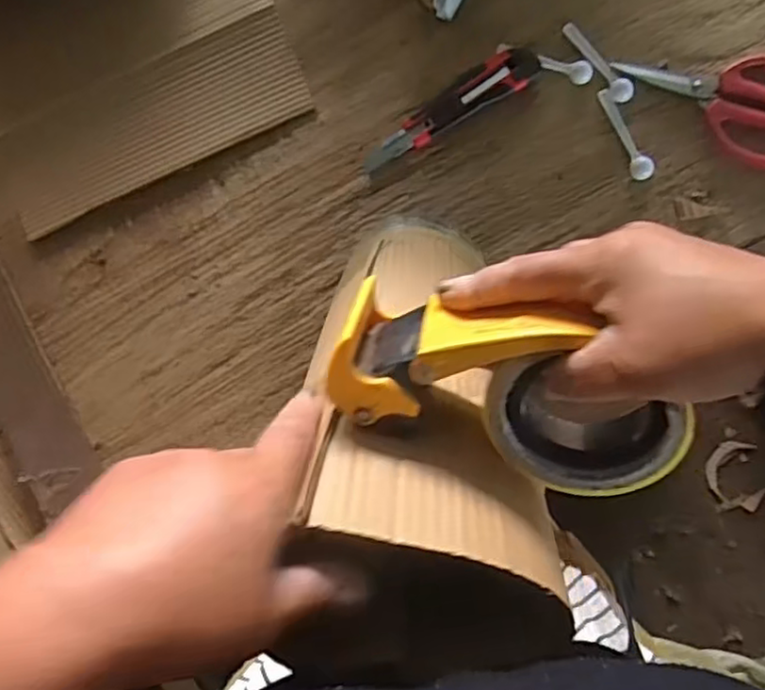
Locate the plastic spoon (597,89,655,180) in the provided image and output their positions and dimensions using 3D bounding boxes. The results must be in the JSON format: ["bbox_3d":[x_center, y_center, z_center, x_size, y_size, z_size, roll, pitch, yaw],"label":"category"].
[{"bbox_3d":[0.226,-0.197,0.626,0.019,0.008,0.091,-28,89,9],"label":"plastic spoon"}]

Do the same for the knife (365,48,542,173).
[{"bbox_3d":[0.063,-0.227,0.644,0.182,0.012,0.038,-28,89,9],"label":"knife"}]

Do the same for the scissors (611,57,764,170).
[{"bbox_3d":[0.308,-0.226,0.607,0.181,0.025,0.088,24,97,6],"label":"scissors"}]

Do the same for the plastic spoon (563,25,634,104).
[{"bbox_3d":[0.203,-0.267,0.632,0.020,0.006,0.091,-38,87,9],"label":"plastic spoon"}]

